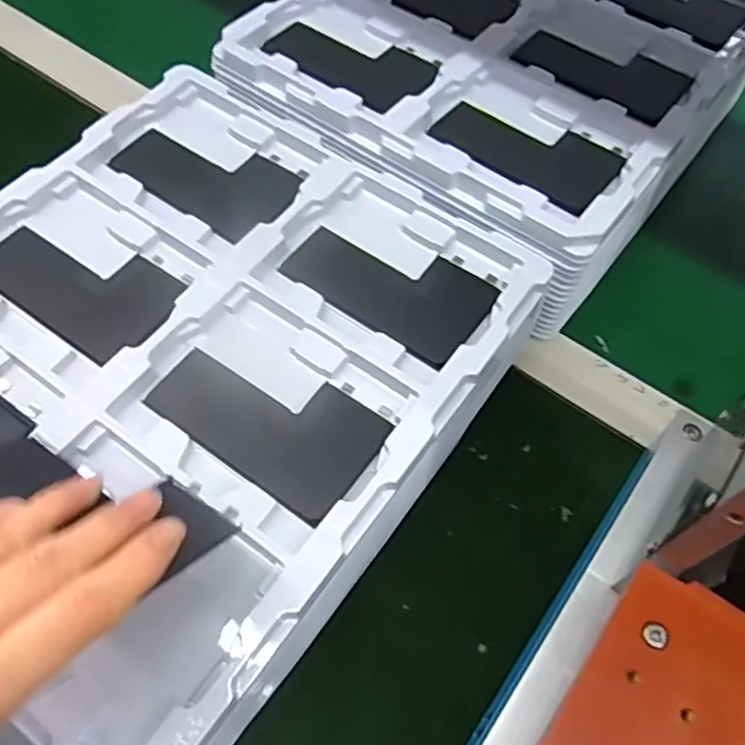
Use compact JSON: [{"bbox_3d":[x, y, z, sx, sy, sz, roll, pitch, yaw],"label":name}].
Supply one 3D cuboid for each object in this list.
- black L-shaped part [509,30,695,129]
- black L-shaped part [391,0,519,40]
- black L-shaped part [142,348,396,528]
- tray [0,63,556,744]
[{"bbox_3d":[0.155,-0.202,0.459,0.107,0.011,0.067,36,65,17],"label":"black L-shaped part"},{"bbox_3d":[0.050,-0.274,0.498,0.109,0.007,0.067,37,65,18],"label":"black L-shaped part"},{"bbox_3d":[-0.051,0.020,0.330,0.107,0.008,0.059,33,67,15],"label":"black L-shaped part"},{"bbox_3d":[-0.096,-0.005,0.374,0.285,0.076,0.310,32,64,16],"label":"tray"}]

